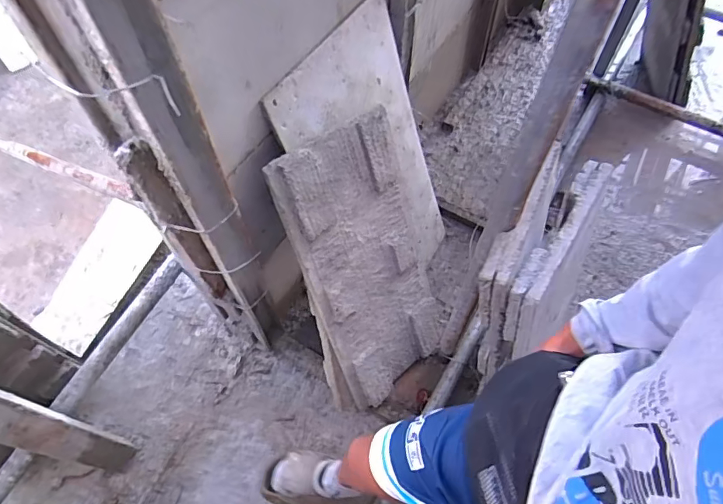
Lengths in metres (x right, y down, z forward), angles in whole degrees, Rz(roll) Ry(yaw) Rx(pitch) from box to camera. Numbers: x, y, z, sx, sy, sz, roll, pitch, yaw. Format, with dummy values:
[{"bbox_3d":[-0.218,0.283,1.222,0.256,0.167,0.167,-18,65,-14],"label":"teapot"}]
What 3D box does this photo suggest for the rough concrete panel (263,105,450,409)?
[{"bbox_3d":[0.027,0.046,1.188,0.358,0.734,0.037,-39,36,-26],"label":"rough concrete panel"}]

